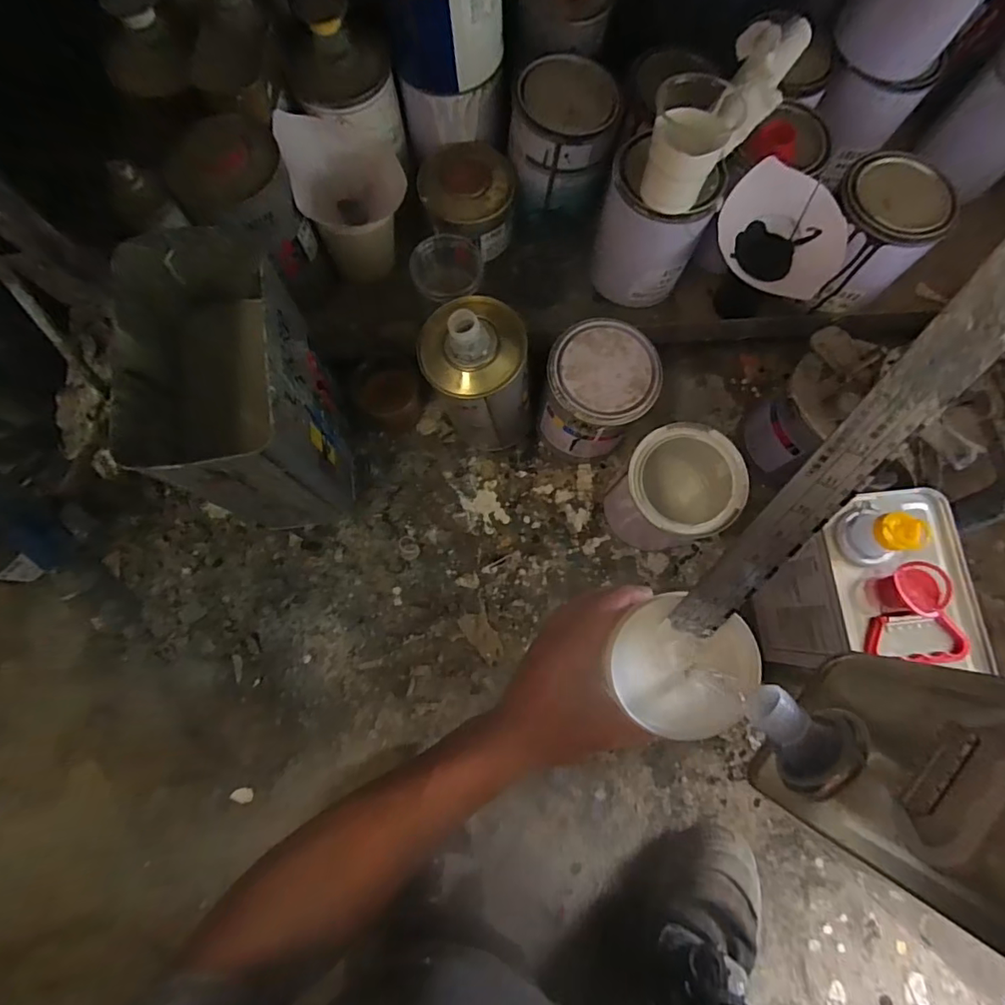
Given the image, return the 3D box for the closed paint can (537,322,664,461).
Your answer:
[{"bbox_3d":[0.094,-0.109,0.555,0.104,0.140,0.100,0,77,-2],"label":"closed paint can"}]

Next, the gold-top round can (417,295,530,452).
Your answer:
[{"bbox_3d":[-0.026,-0.125,0.532,0.098,0.195,0.097,0,77,-2],"label":"gold-top round can"}]

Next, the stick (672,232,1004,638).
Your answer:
[{"bbox_3d":[0.159,-0.010,0.252,0.035,0.256,0.006,27,40,4],"label":"stick"}]

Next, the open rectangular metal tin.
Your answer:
[{"bbox_3d":[-0.221,-0.082,0.482,0.108,0.253,0.181,-6,78,-2],"label":"open rectangular metal tin"}]

